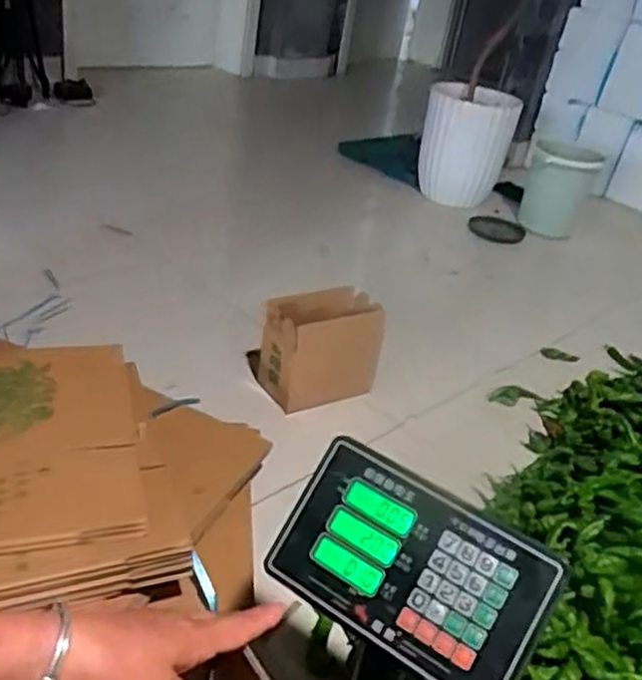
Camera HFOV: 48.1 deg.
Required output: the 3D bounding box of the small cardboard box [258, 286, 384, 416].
[{"bbox_3d":[-0.006,0.017,1.421,0.219,0.199,0.139,-12,37,-31],"label":"small cardboard box"}]

